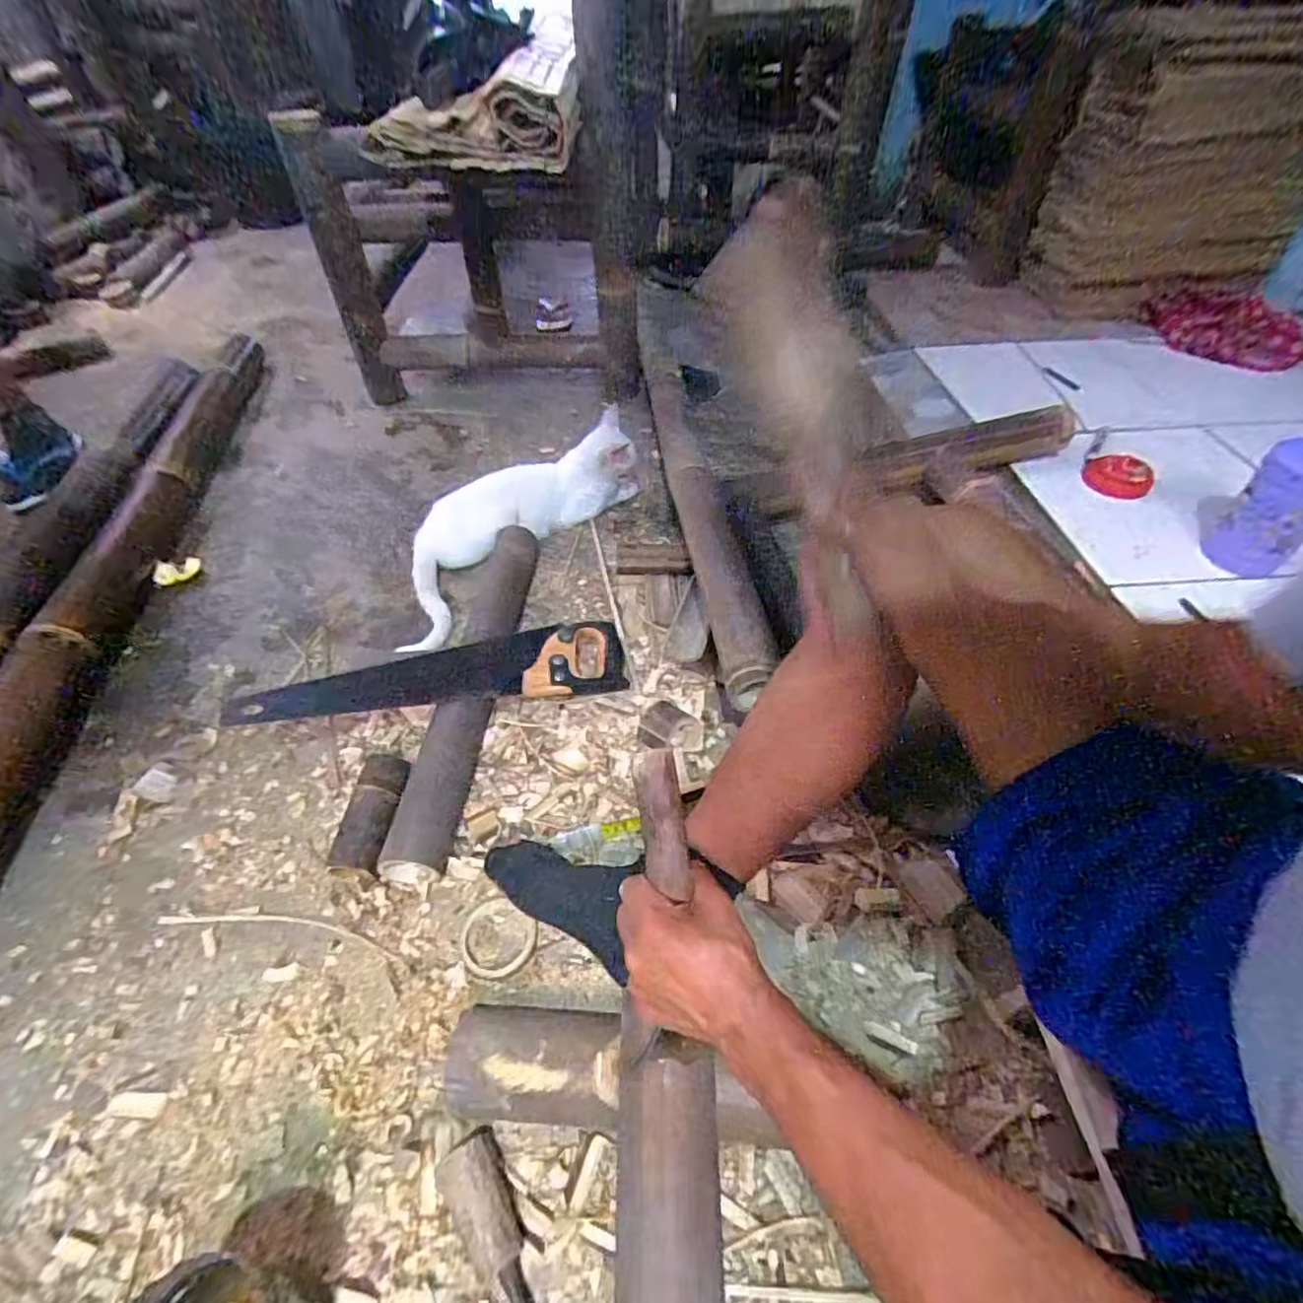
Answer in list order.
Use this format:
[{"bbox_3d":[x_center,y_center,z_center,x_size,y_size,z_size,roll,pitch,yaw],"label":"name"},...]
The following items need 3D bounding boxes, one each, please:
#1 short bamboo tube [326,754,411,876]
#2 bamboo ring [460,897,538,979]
[{"bbox_3d":[-0.309,0.177,0.686,0.054,0.050,0.146,4,48,3],"label":"short bamboo tube"},{"bbox_3d":[-0.157,0.289,0.618,0.076,0.011,0.072,0,48,0],"label":"bamboo ring"}]

